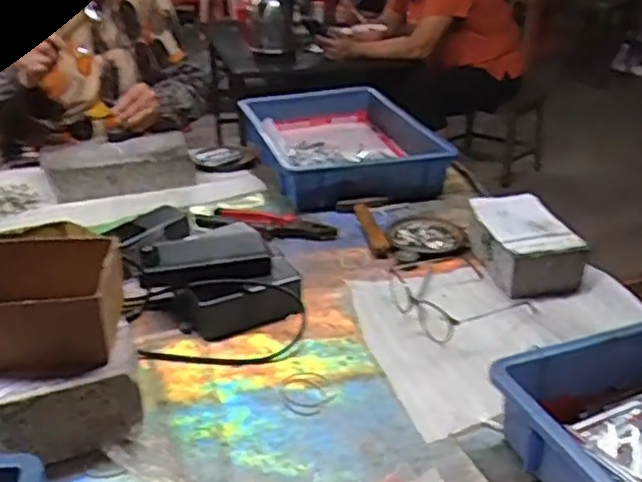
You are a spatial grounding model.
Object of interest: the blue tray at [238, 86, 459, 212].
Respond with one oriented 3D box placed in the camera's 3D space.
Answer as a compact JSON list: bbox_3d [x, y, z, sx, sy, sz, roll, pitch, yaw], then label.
[{"bbox_3d":[0.029,-0.192,1.274,0.302,0.096,0.478,-5,27,-9],"label":"blue tray"}]

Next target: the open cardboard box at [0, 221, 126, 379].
[{"bbox_3d":[-0.267,0.054,0.627,0.157,0.084,0.129,-1,27,-1],"label":"open cardboard box"}]

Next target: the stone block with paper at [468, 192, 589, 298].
[{"bbox_3d":[0.270,0.001,0.917,0.096,0.074,0.153,-6,27,-12],"label":"stone block with paper"}]

